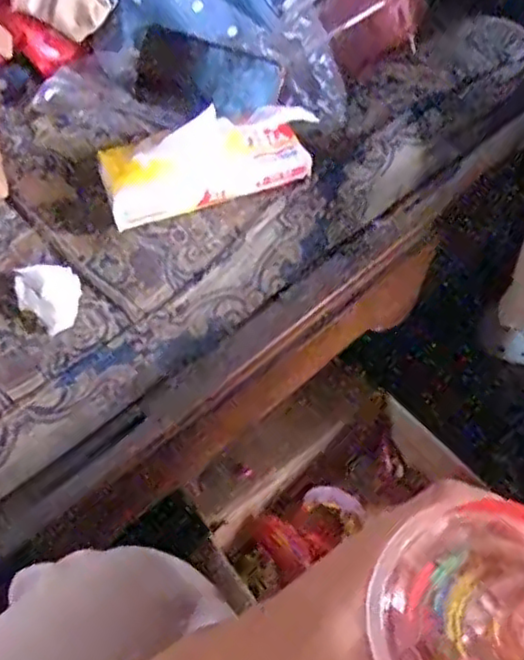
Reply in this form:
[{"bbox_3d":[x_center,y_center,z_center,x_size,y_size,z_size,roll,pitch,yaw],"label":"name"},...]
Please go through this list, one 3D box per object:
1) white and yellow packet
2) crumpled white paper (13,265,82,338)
[{"bbox_3d":[-0.053,-0.158,0.598,0.178,0.073,0.083,-17,54,-8],"label":"white and yellow packet"},{"bbox_3d":[-0.168,-0.024,0.536,0.047,0.028,0.059,-13,53,-5],"label":"crumpled white paper"}]

